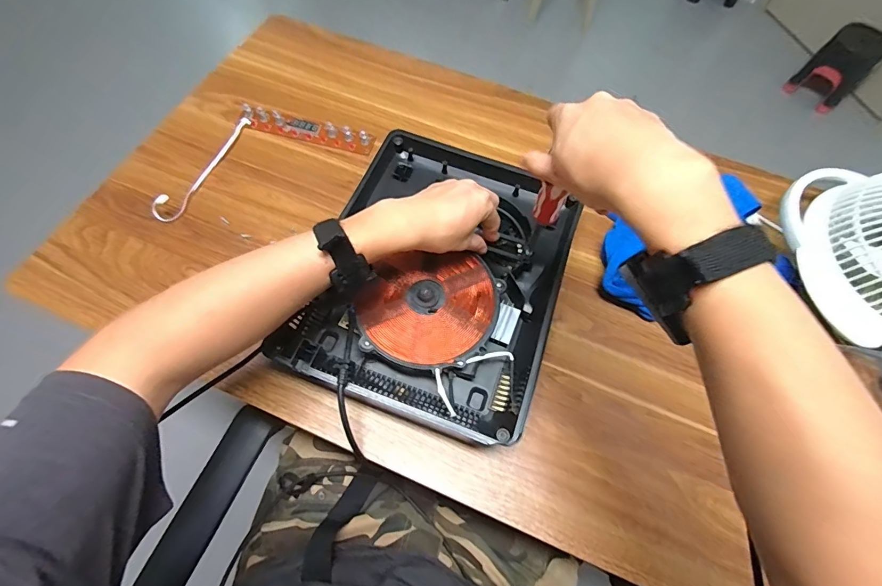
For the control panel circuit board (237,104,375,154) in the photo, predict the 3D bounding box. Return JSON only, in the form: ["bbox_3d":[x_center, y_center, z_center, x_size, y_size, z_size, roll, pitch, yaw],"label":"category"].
[{"bbox_3d":[-0.199,-0.243,0.622,0.198,0.023,0.032,14,65,4],"label":"control panel circuit board"}]

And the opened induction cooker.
[{"bbox_3d":[0.002,-0.025,0.503,0.272,0.054,0.339,20,65,7],"label":"opened induction cooker"}]

